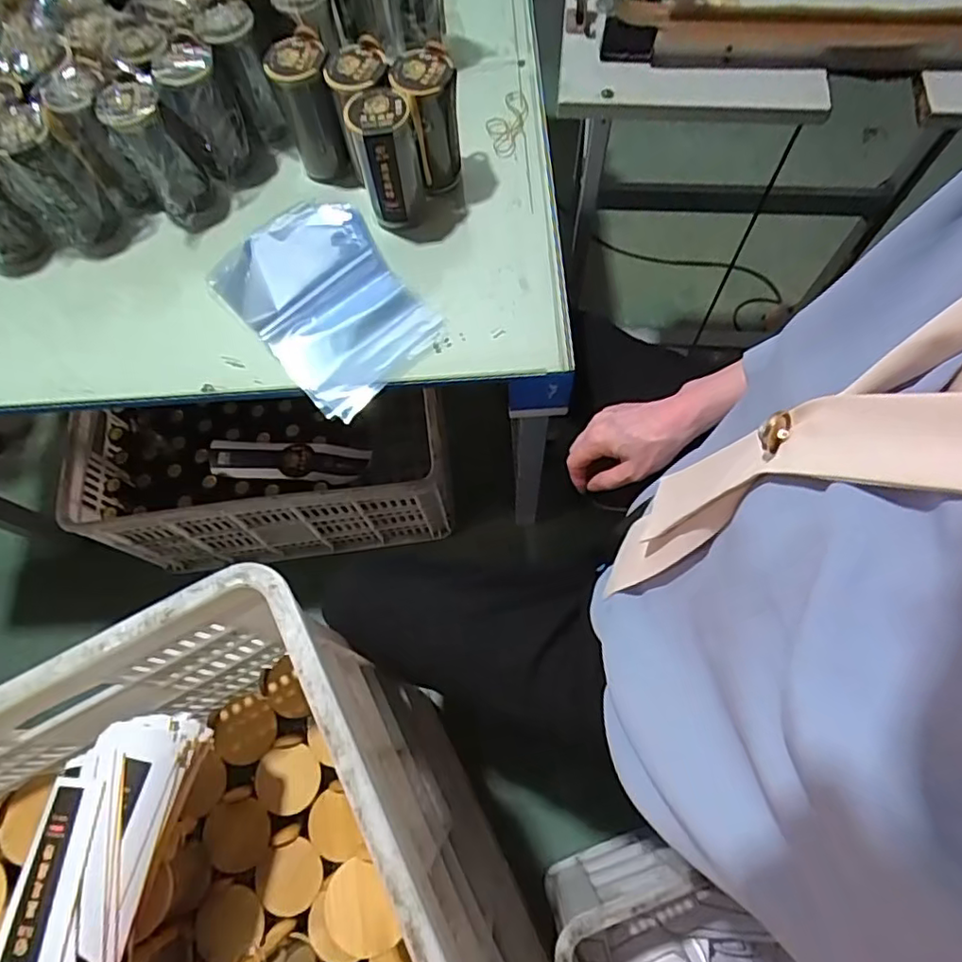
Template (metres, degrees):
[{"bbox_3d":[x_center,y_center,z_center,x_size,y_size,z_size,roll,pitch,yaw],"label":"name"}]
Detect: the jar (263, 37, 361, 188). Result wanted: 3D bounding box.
[{"bbox_3d":[-0.205,-0.445,0.746,0.068,0.135,0.084,-17,68,-5],"label":"jar"}]

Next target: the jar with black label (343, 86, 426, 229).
[{"bbox_3d":[-0.105,-0.364,0.700,0.068,0.130,0.070,-1,67,2],"label":"jar with black label"}]

